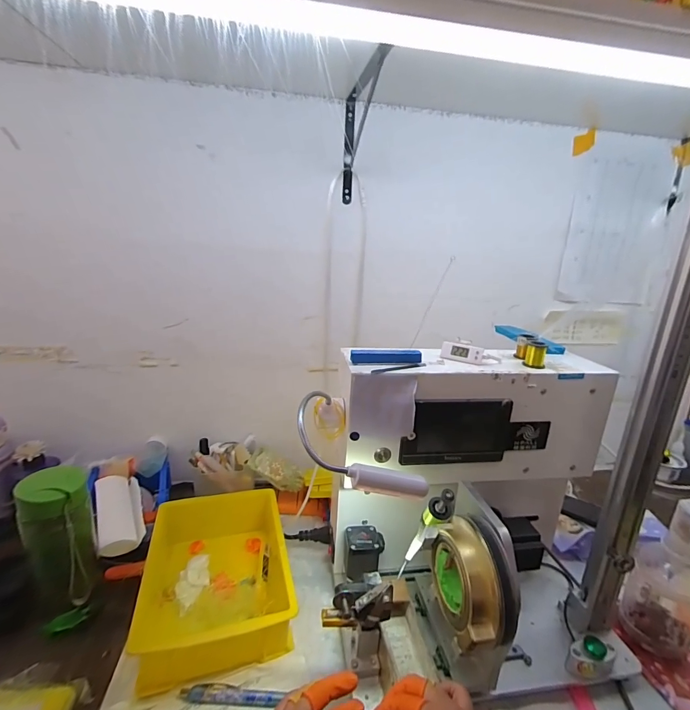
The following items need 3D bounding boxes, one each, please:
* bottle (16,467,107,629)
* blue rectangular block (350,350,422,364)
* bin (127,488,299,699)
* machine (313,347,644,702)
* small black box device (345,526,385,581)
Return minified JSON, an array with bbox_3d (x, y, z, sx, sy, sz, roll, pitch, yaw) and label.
[{"bbox_3d":[-0.353,0.247,0.477,0.070,0.210,0.077,-12,22,-42],"label":"bottle"},{"bbox_3d":[0.050,0.003,0.462,0.086,0.015,0.012,1,17,-6],"label":"blue rectangular block"},{"bbox_3d":[-0.177,0.305,0.535,0.179,0.080,0.246,-2,17,-17],"label":"bin"},{"bbox_3d":[0.170,0.186,0.451,0.346,0.334,0.214,1,17,-8],"label":"machine"},{"bbox_3d":[0.026,0.264,0.506,0.052,0.048,0.050,2,17,-2],"label":"small black box device"}]

